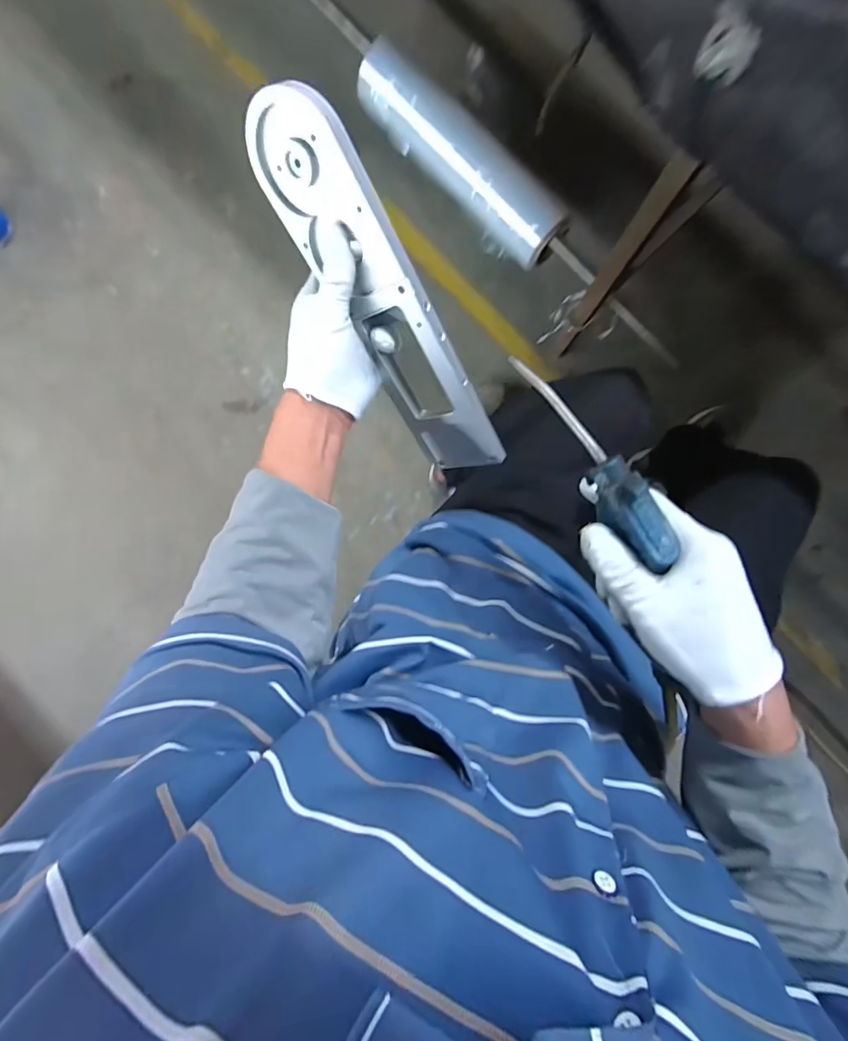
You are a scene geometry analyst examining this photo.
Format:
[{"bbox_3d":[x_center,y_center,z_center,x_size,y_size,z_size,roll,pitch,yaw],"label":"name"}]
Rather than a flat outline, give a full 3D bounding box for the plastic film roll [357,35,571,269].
[{"bbox_3d":[0.069,-0.653,0.857,0.452,0.099,0.103,41,95,2],"label":"plastic film roll"}]

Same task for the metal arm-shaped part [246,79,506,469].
[{"bbox_3d":[-0.027,-0.161,0.377,0.078,0.013,0.302,-4,133,39],"label":"metal arm-shaped part"}]

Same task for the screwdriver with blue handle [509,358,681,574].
[{"bbox_3d":[0.099,-0.038,0.275,0.027,0.029,0.148,-31,80,4],"label":"screwdriver with blue handle"}]

